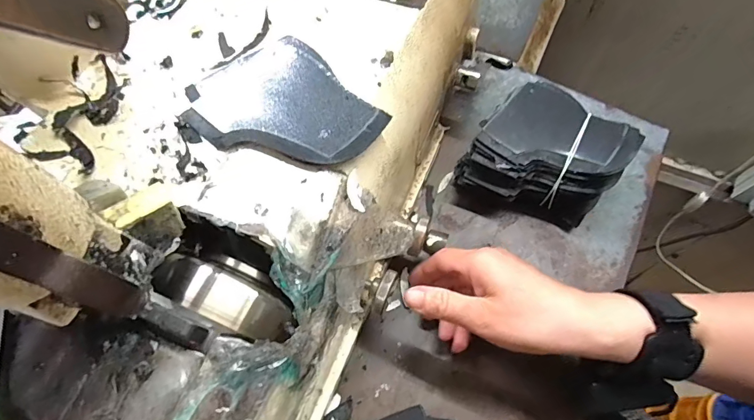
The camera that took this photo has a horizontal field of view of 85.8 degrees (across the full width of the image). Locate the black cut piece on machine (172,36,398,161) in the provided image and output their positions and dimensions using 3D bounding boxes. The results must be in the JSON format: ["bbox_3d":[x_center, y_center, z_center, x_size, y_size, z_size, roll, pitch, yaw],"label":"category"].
[{"bbox_3d":[-0.066,-0.069,0.275,0.097,0.004,0.125,-40,67,-17],"label":"black cut piece on machine"}]

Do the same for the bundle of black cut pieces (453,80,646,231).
[{"bbox_3d":[0.155,-0.043,0.384,0.116,0.071,0.118,37,70,17],"label":"bundle of black cut pieces"}]

